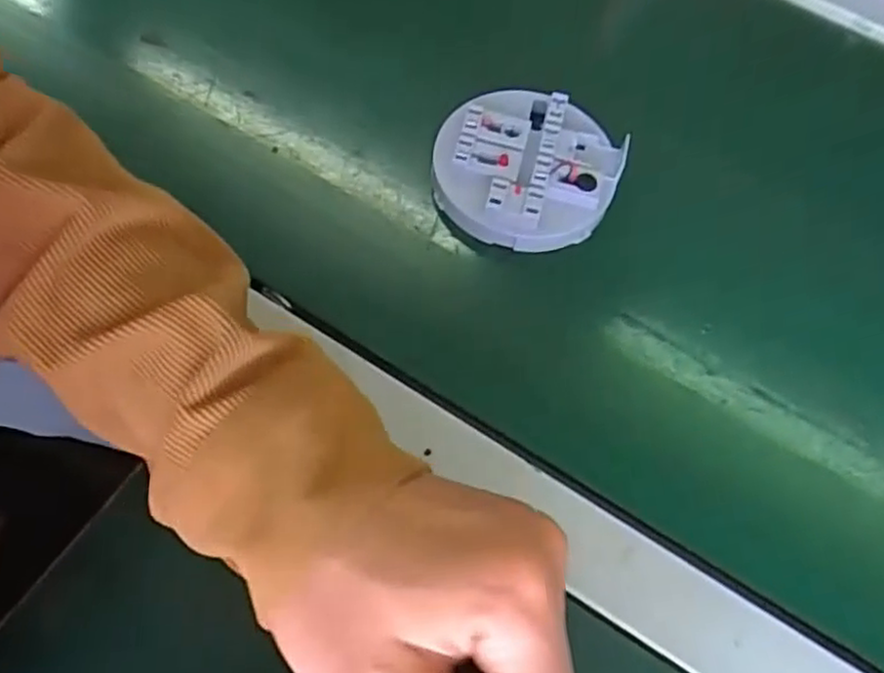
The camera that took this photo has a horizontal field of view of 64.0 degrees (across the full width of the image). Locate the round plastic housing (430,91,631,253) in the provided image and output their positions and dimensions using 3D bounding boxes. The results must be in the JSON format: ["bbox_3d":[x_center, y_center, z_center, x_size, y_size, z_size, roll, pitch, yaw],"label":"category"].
[{"bbox_3d":[0.048,-0.097,0.402,0.099,0.024,0.097,0,61,0],"label":"round plastic housing"}]

